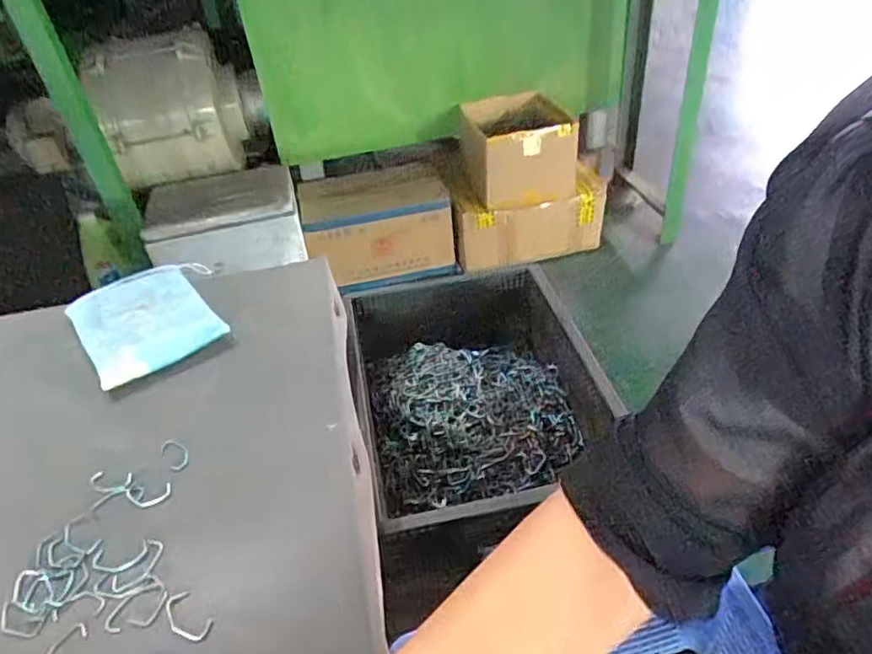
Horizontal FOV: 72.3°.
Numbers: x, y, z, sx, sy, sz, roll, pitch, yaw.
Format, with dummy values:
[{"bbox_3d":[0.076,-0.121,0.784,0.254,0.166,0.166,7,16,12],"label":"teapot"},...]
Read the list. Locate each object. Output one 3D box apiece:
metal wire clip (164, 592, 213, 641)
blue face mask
[{"bbox_3d":[-0.153,0.178,0.366,0.041,0.004,0.019,24,48,34],"label":"metal wire clip"},{"bbox_3d":[-0.283,-0.013,0.600,0.135,0.030,0.153,-28,43,-24],"label":"blue face mask"}]

